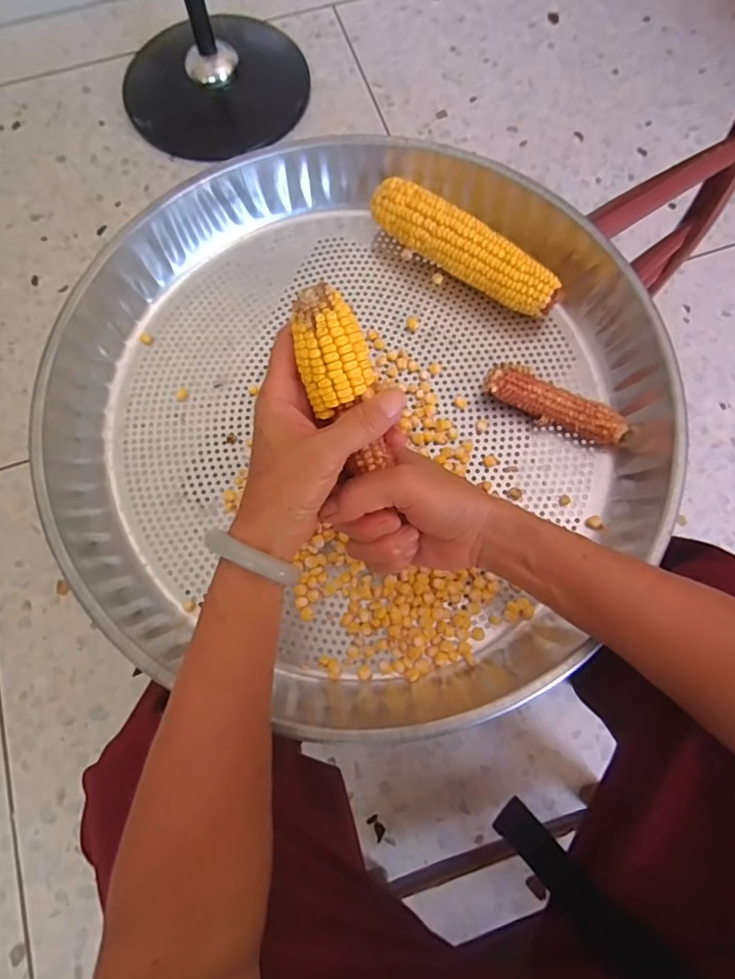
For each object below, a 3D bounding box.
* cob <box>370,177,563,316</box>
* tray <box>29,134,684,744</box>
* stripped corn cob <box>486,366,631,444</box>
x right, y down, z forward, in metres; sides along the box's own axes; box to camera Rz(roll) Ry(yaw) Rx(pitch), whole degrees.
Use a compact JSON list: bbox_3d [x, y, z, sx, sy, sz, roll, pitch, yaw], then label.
[{"bbox_3d":[0.087,-0.218,0.466,0.189,0.052,0.038,34,77,8],"label":"cob"},{"bbox_3d":[-0.005,-0.070,0.424,0.485,0.062,0.484,-5,75,-2],"label":"tray"},{"bbox_3d":[0.162,-0.070,0.438,0.123,0.030,0.029,23,76,6],"label":"stripped corn cob"}]

